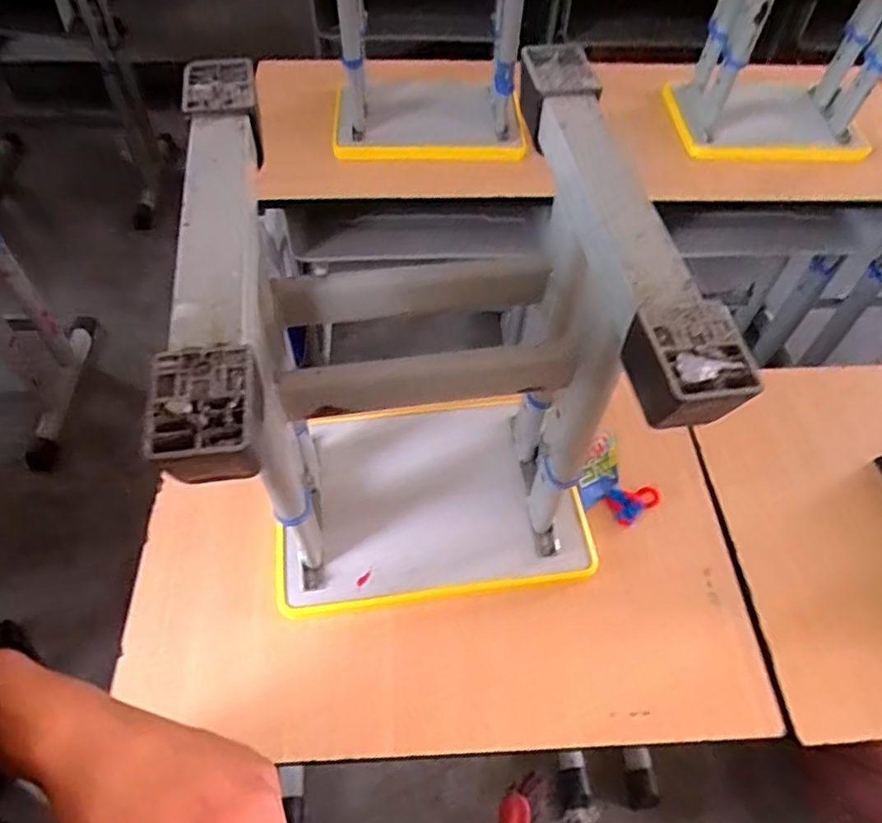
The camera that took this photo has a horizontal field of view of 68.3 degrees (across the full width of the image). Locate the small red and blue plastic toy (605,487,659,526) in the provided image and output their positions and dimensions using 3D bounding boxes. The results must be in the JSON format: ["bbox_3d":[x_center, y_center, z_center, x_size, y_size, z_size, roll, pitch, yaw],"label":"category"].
[{"bbox_3d":[0.226,0.107,0.757,0.056,0.010,0.044,-12,56,-10],"label":"small red and blue plastic toy"}]

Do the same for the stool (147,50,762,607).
[{"bbox_3d":[-0.032,0.001,0.582,0.336,0.416,0.318,-10,56,-9],"label":"stool"}]

